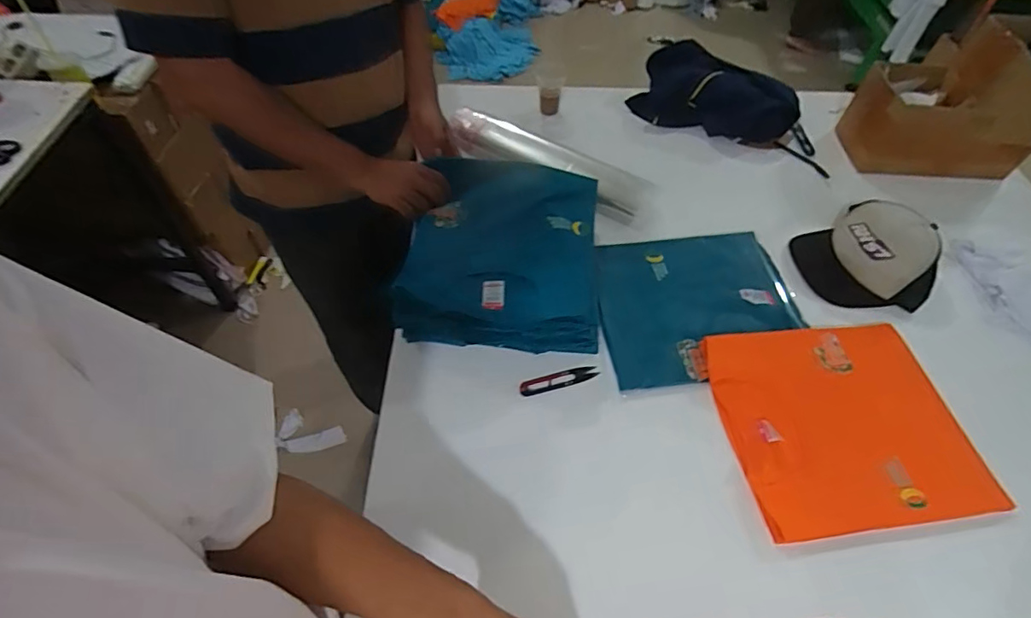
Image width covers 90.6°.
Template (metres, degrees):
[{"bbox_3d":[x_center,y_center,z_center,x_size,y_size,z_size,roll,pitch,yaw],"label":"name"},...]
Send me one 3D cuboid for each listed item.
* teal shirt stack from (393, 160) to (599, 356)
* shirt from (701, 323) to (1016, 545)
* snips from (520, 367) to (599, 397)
[{"bbox_3d":[-0.026,-0.090,0.805,0.305,0.124,0.309,0,54,-1],"label":"teal shirt stack"},{"bbox_3d":[0.451,0.152,0.707,0.320,0.026,0.280,-3,55,-7],"label":"shirt"},{"bbox_3d":[0.063,0.103,0.741,0.115,0.008,0.023,-13,55,-11],"label":"snips"}]

